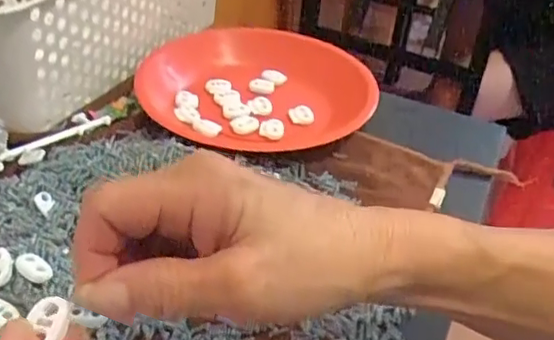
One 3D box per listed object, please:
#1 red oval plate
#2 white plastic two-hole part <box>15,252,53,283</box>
[{"bbox_3d":[-0.024,-0.080,0.506,0.198,0.043,0.179,-15,42,-24],"label":"red oval plate"},{"bbox_3d":[-0.137,0.055,0.330,0.025,0.004,0.014,20,59,15],"label":"white plastic two-hole part"}]

